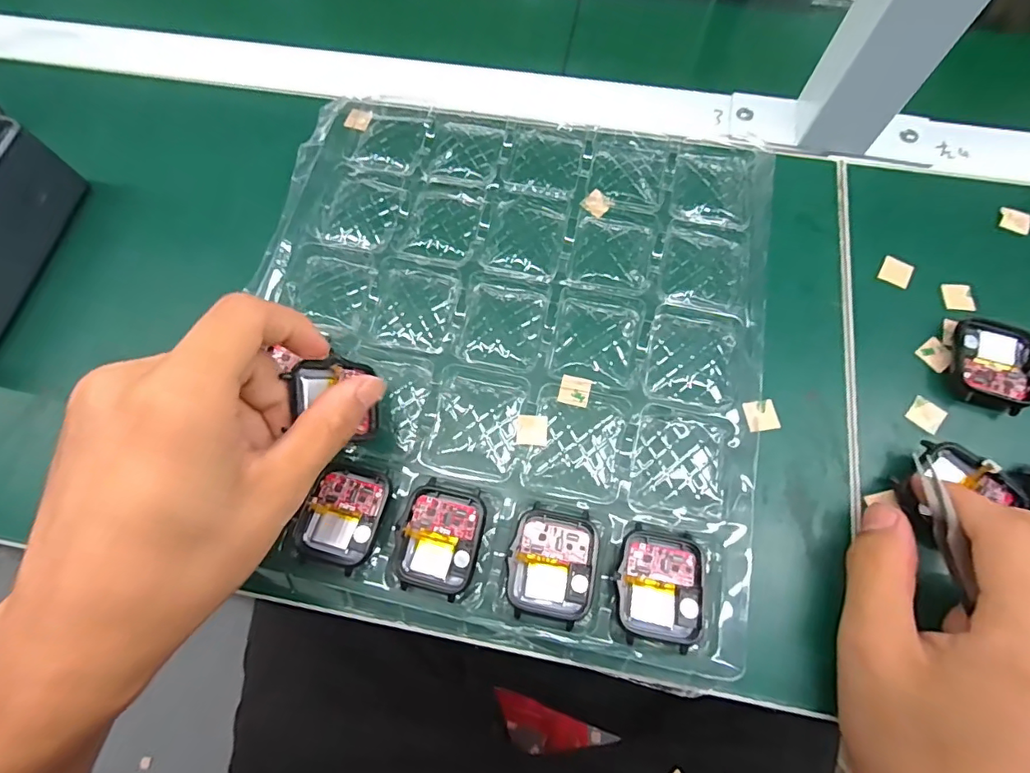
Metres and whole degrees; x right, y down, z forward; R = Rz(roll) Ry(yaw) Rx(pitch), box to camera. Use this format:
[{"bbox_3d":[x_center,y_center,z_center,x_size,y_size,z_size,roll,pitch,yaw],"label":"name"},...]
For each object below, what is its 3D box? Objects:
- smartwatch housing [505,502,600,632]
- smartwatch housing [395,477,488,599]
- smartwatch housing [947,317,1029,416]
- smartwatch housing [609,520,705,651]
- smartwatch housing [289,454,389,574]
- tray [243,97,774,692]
[{"bbox_3d":[0.017,0.079,0.220,0.037,0.007,0.046,10,71,5],"label":"smartwatch housing"},{"bbox_3d":[-0.034,0.069,0.224,0.038,0.009,0.046,11,71,6],"label":"smartwatch housing"},{"bbox_3d":[0.240,-0.010,0.248,0.036,0.013,0.044,20,73,8],"label":"smartwatch housing"},{"bbox_3d":[0.063,0.087,0.215,0.036,0.006,0.046,9,71,5],"label":"smartwatch housing"},{"bbox_3d":[-0.079,0.060,0.230,0.035,0.004,0.045,17,72,8],"label":"smartwatch housing"},{"bbox_3d":[-0.007,-0.028,0.259,0.257,0.013,0.286,10,71,5],"label":"tray"}]

